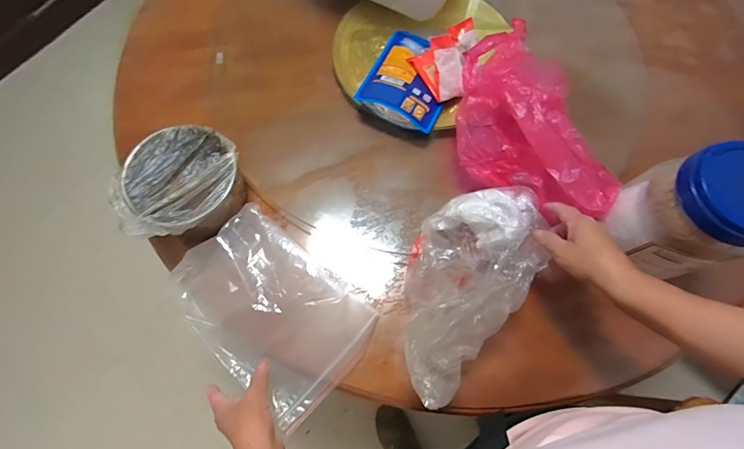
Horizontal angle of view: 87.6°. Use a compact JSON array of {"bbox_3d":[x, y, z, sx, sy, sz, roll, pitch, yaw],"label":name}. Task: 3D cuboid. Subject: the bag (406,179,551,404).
[{"bbox_3d":[0.116,0.068,0.500,0.147,0.063,0.288,35,71,13],"label":"bag"}]

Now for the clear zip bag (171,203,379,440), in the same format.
[{"bbox_3d":[-0.140,0.117,0.535,0.268,0.032,0.182,45,88,7],"label":"clear zip bag"}]

